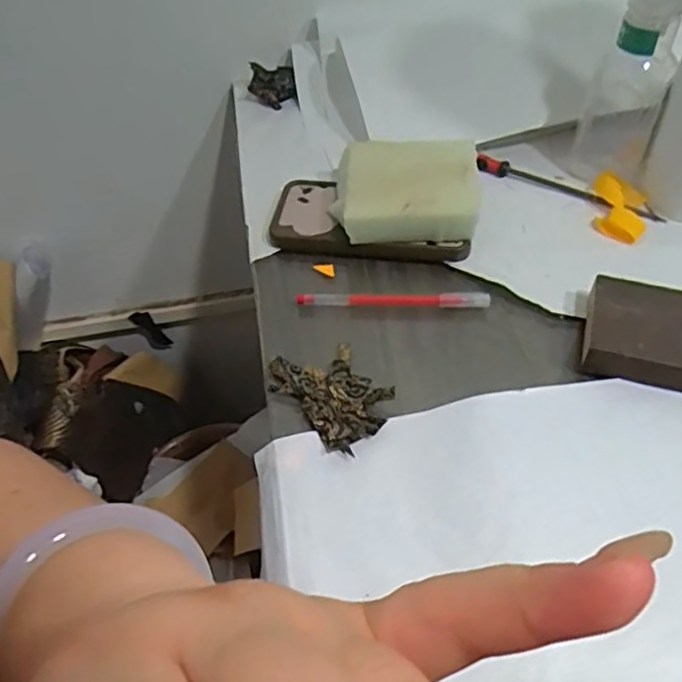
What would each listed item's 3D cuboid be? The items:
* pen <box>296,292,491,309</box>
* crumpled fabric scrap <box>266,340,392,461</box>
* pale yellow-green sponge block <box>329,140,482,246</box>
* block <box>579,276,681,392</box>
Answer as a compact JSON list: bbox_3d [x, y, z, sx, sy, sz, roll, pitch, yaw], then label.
[{"bbox_3d":[0.038,-0.032,0.483,0.142,0.011,0.009,2,50,4],"label":"pen"},{"bbox_3d":[-0.007,0.032,0.434,0.057,0.014,0.091,-33,56,-23],"label":"crumpled fabric scrap"},{"bbox_3d":[0.052,-0.120,0.522,0.117,0.050,0.094,3,50,5],"label":"pale yellow-green sponge block"},{"bbox_3d":[0.216,-0.002,0.434,0.098,0.023,0.076,14,51,14],"label":"block"}]

